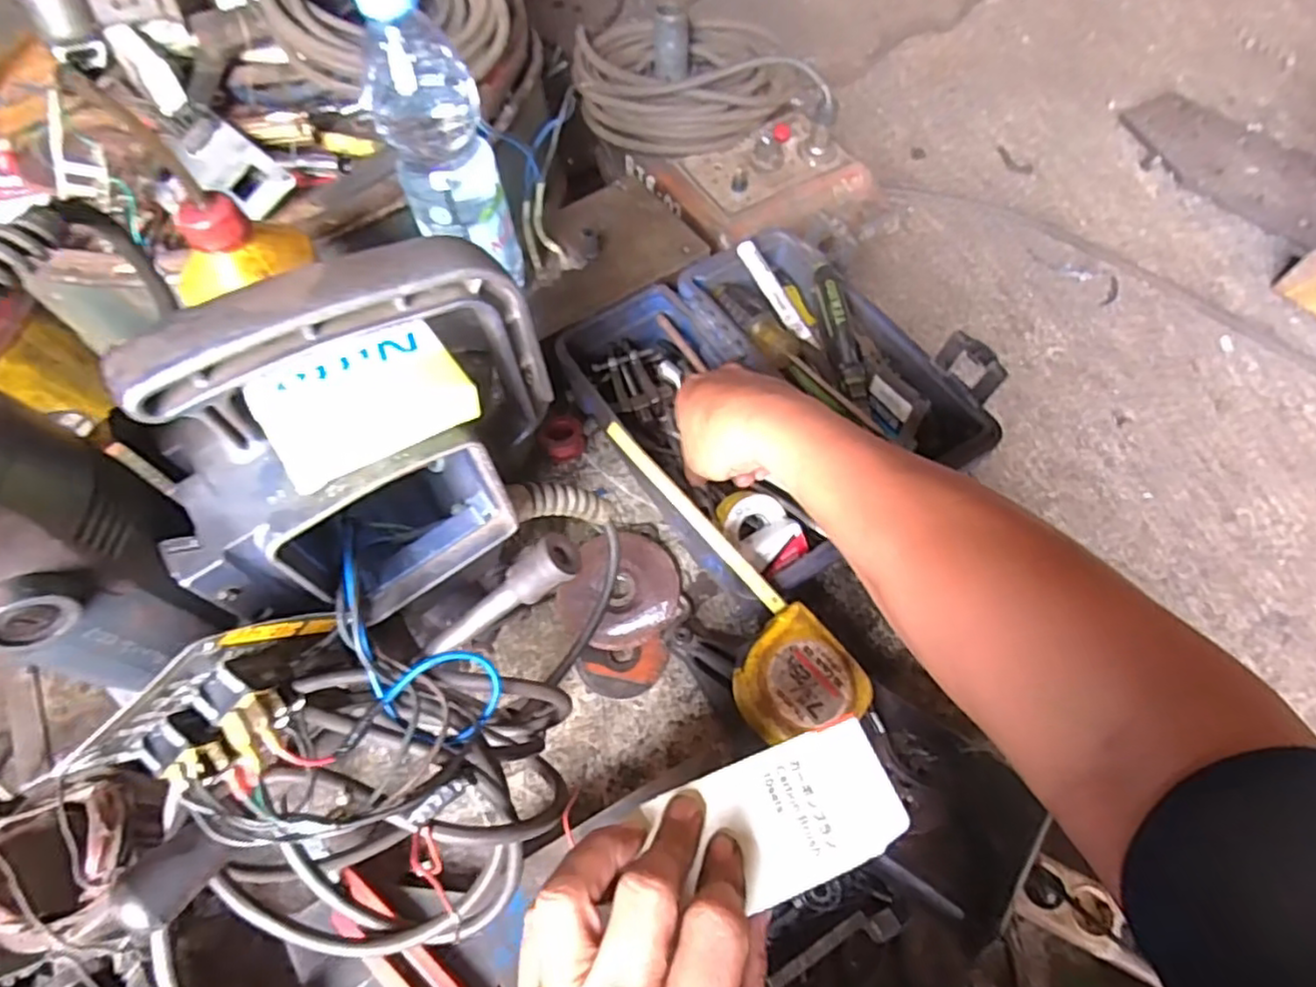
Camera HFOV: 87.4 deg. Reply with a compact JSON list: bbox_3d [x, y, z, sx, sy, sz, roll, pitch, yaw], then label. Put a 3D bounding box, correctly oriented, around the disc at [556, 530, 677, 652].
[{"bbox_3d":[-0.030,0.074,0.525,0.088,0.011,0.086,-3,66,7],"label":"disc"}]

